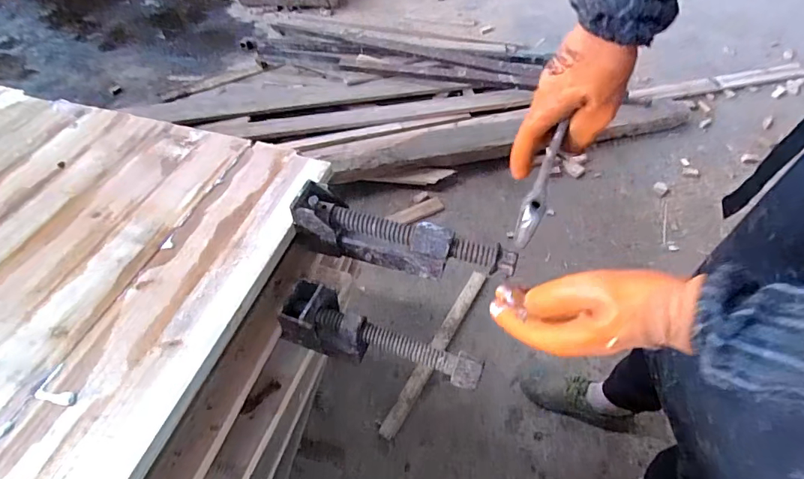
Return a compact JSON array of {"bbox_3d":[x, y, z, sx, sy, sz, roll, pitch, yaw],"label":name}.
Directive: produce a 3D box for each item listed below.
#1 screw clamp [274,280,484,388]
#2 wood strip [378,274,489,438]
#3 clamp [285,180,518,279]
[{"bbox_3d":[-0.023,0.106,0.445,0.196,0.067,0.048,18,54,16],"label":"screw clamp"},{"bbox_3d":[0.089,0.249,1.056,0.035,0.023,0.469,25,56,20],"label":"wood strip"},{"bbox_3d":[-0.001,0.004,0.457,0.221,0.062,0.039,16,53,14],"label":"clamp"}]

